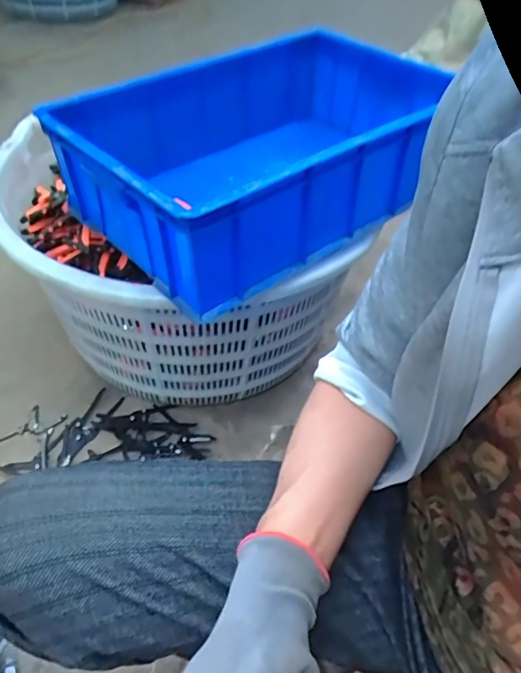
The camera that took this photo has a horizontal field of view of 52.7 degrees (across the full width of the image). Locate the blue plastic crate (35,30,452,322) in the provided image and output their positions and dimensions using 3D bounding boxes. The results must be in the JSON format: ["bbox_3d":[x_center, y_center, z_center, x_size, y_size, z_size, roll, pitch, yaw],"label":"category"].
[{"bbox_3d":[0.011,-0.258,0.719,0.496,0.164,0.317,-31,56,-28],"label":"blue plastic crate"}]

